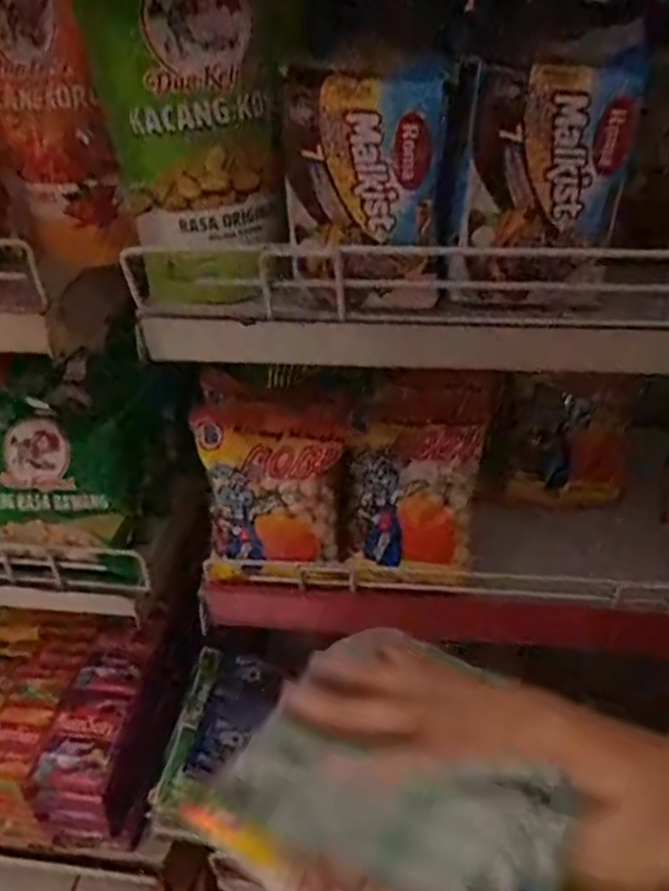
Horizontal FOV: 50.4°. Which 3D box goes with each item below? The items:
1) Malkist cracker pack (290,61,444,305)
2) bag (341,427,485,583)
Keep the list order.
[{"bbox_3d":[0.013,-0.120,0.346,0.072,0.109,0.016,10,41,16],"label":"Malkist cracker pack"},{"bbox_3d":[0.059,0.042,0.536,0.094,0.116,0.035,2,5,6],"label":"bag"}]

